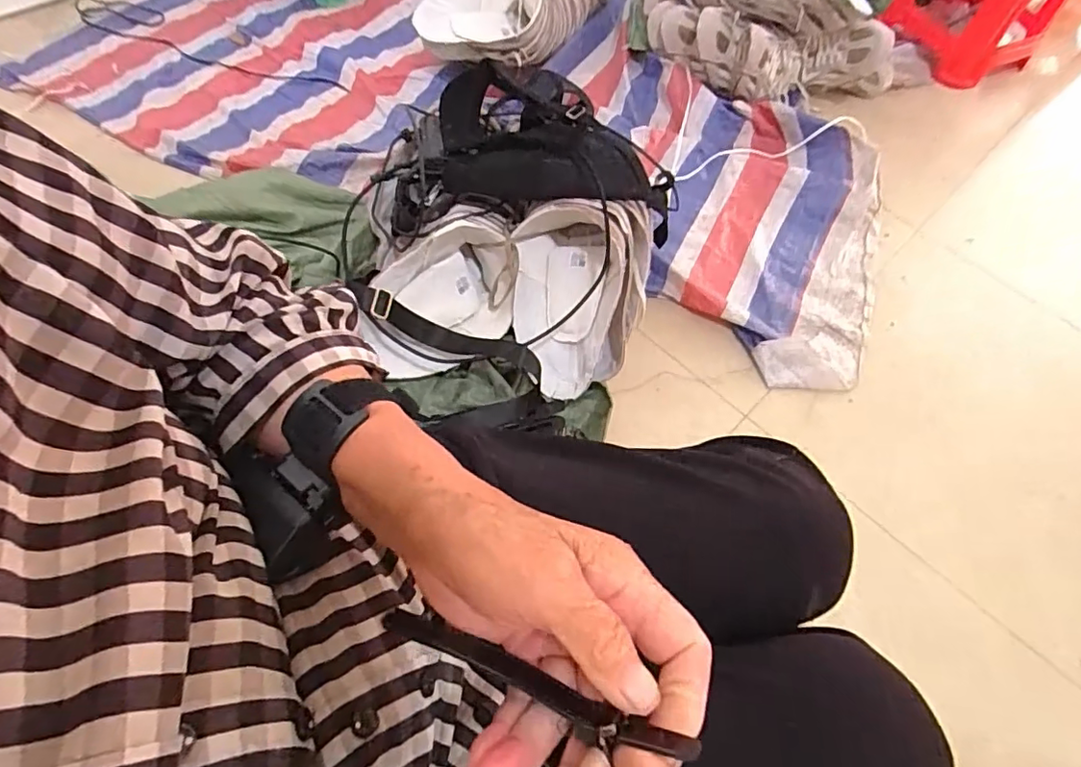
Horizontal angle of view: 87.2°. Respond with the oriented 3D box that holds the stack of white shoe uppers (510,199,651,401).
[{"bbox_3d":[0.043,-0.122,0.794,0.176,0.255,0.169,9,19,24],"label":"stack of white shoe uppers"}]

